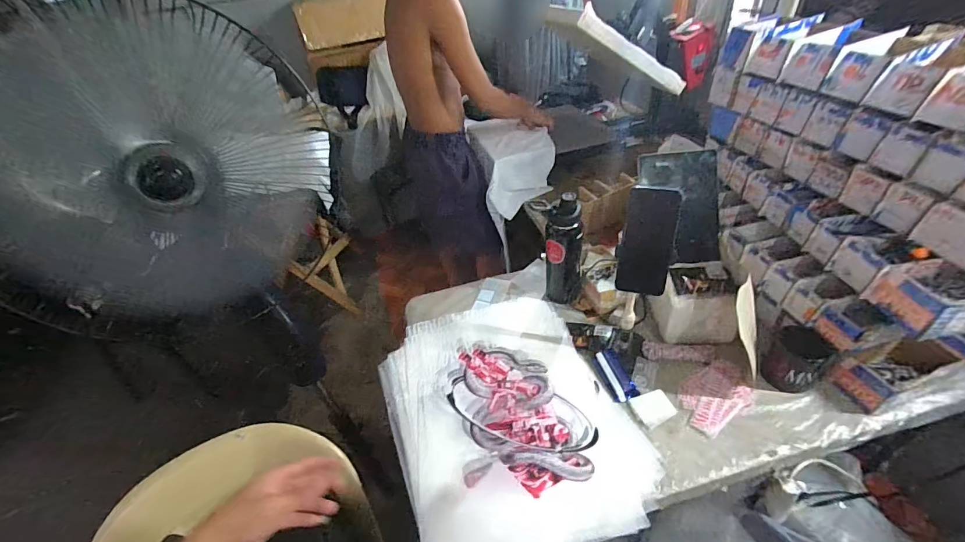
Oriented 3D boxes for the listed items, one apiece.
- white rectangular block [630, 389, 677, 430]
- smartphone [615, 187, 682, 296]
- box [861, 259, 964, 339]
[{"bbox_3d":[0.325,0.257,0.773,0.071,0.006,0.061,-19,41,-13],"label":"white rectangular block"},{"bbox_3d":[0.267,-0.045,0.663,0.082,0.171,0.012,11,18,21],"label":"smartphone"},{"bbox_3d":[0.739,0.041,0.651,0.161,0.067,0.108,-11,40,-4],"label":"box"}]

